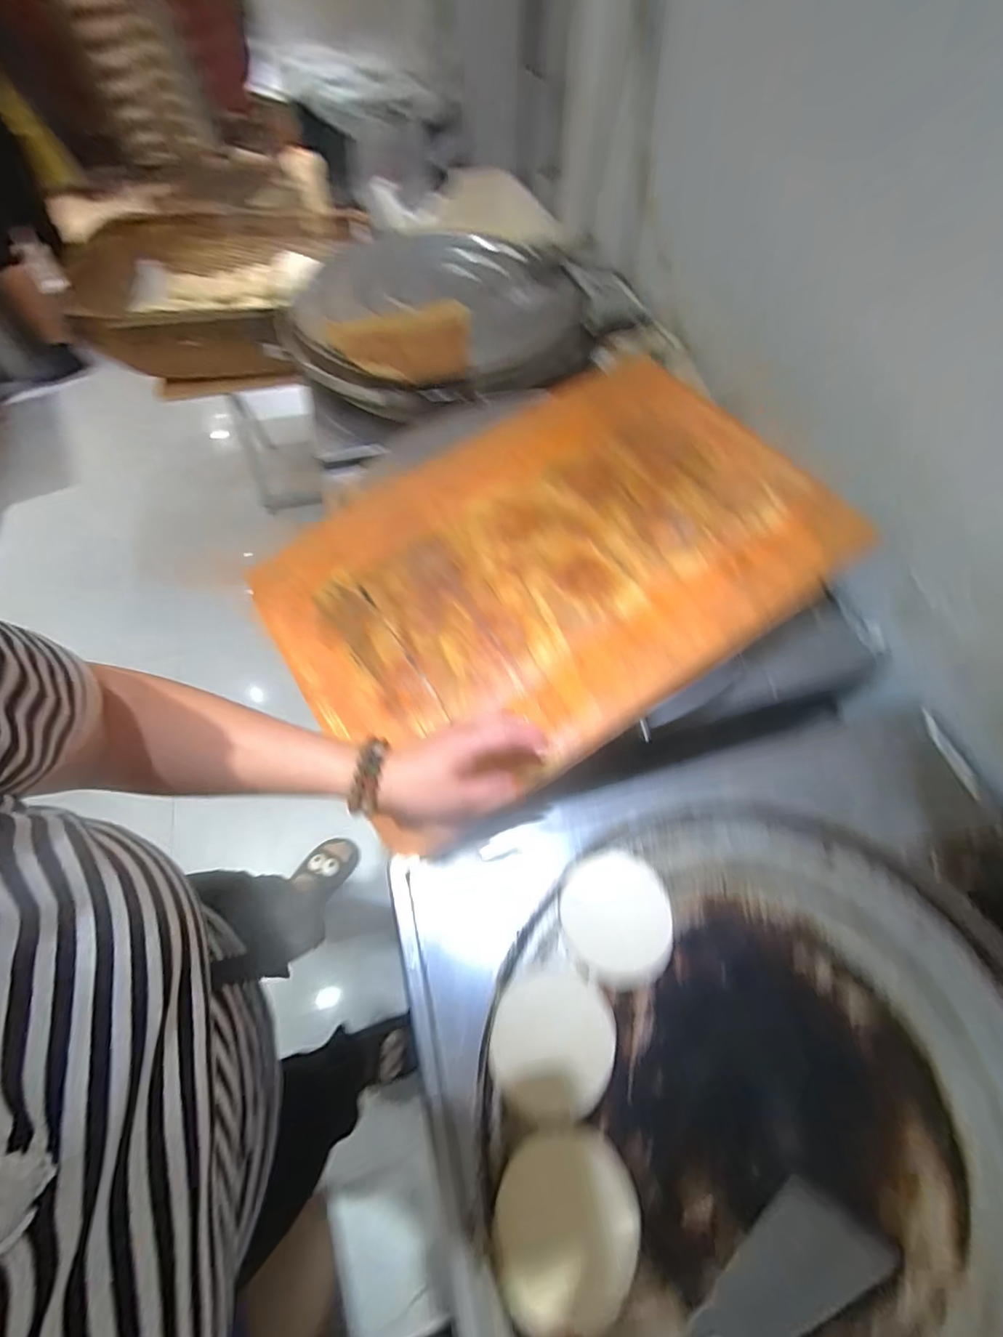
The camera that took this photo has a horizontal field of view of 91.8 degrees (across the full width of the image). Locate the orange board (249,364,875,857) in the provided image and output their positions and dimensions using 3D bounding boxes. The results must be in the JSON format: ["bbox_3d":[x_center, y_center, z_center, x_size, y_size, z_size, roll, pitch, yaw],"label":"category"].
[{"bbox_3d":[0.059,-0.146,0.618,0.669,0.042,0.445,-33,68,-10],"label":"orange board"}]

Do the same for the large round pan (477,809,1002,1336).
[{"bbox_3d":[0.275,0.386,0.431,0.485,0.042,0.496,0,60,0],"label":"large round pan"}]

